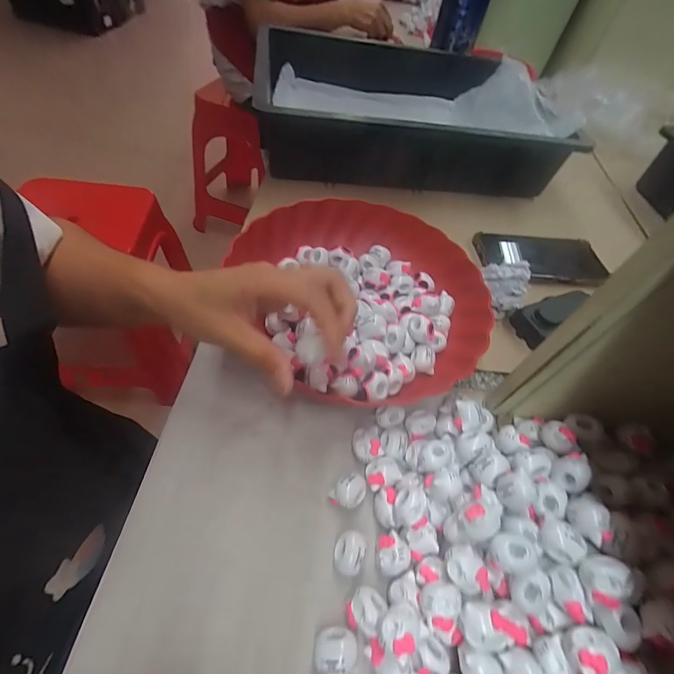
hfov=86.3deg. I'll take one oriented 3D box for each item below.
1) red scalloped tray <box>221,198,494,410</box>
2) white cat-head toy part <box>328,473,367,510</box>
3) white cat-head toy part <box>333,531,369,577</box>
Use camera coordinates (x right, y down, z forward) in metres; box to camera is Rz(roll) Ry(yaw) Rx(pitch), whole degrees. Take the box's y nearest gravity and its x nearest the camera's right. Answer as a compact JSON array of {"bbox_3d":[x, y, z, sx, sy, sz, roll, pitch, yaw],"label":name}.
[{"bbox_3d":[0.030,-0.045,0.352,0.217,0.062,0.225,-19,61,-25],"label":"red scalloped tray"},{"bbox_3d":[0.009,0.112,0.260,0.021,0.018,0.024,36,54,13],"label":"white cat-head toy part"},{"bbox_3d":[0.009,0.143,0.237,0.021,0.016,0.024,9,53,-7],"label":"white cat-head toy part"}]

